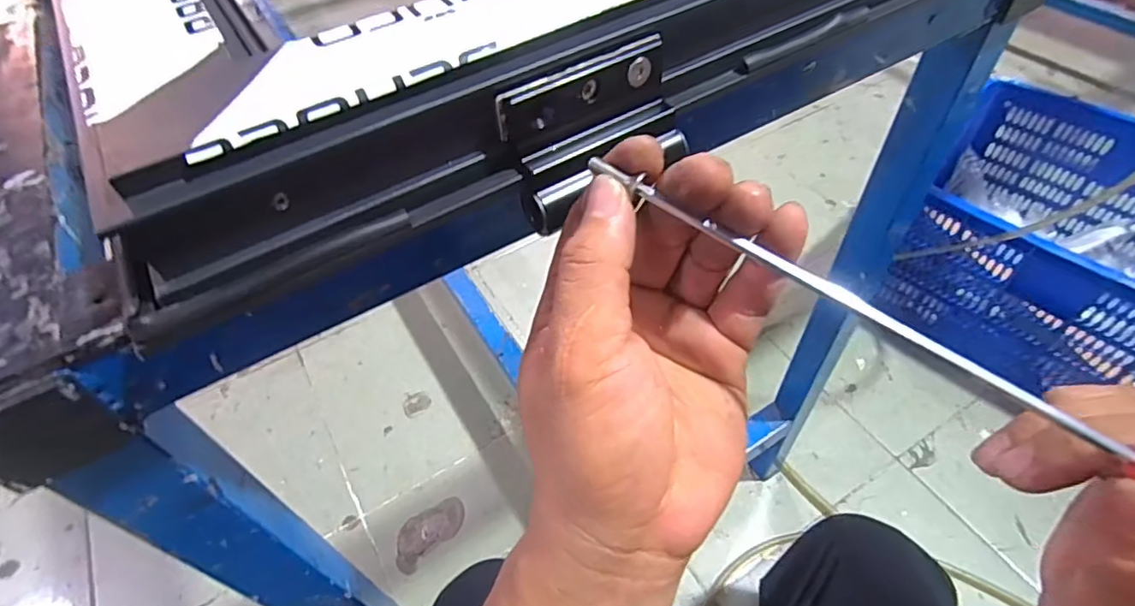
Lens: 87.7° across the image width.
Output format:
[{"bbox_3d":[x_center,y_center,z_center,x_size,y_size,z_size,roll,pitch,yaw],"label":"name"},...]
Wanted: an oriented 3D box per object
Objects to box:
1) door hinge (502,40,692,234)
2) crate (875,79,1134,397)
[{"bbox_3d":[0.013,-0.070,0.240,0.078,0.046,0.025,-27,50,-17],"label":"door hinge"},{"bbox_3d":[0.949,-0.106,1.076,0.588,0.262,0.489,33,59,26],"label":"crate"}]

